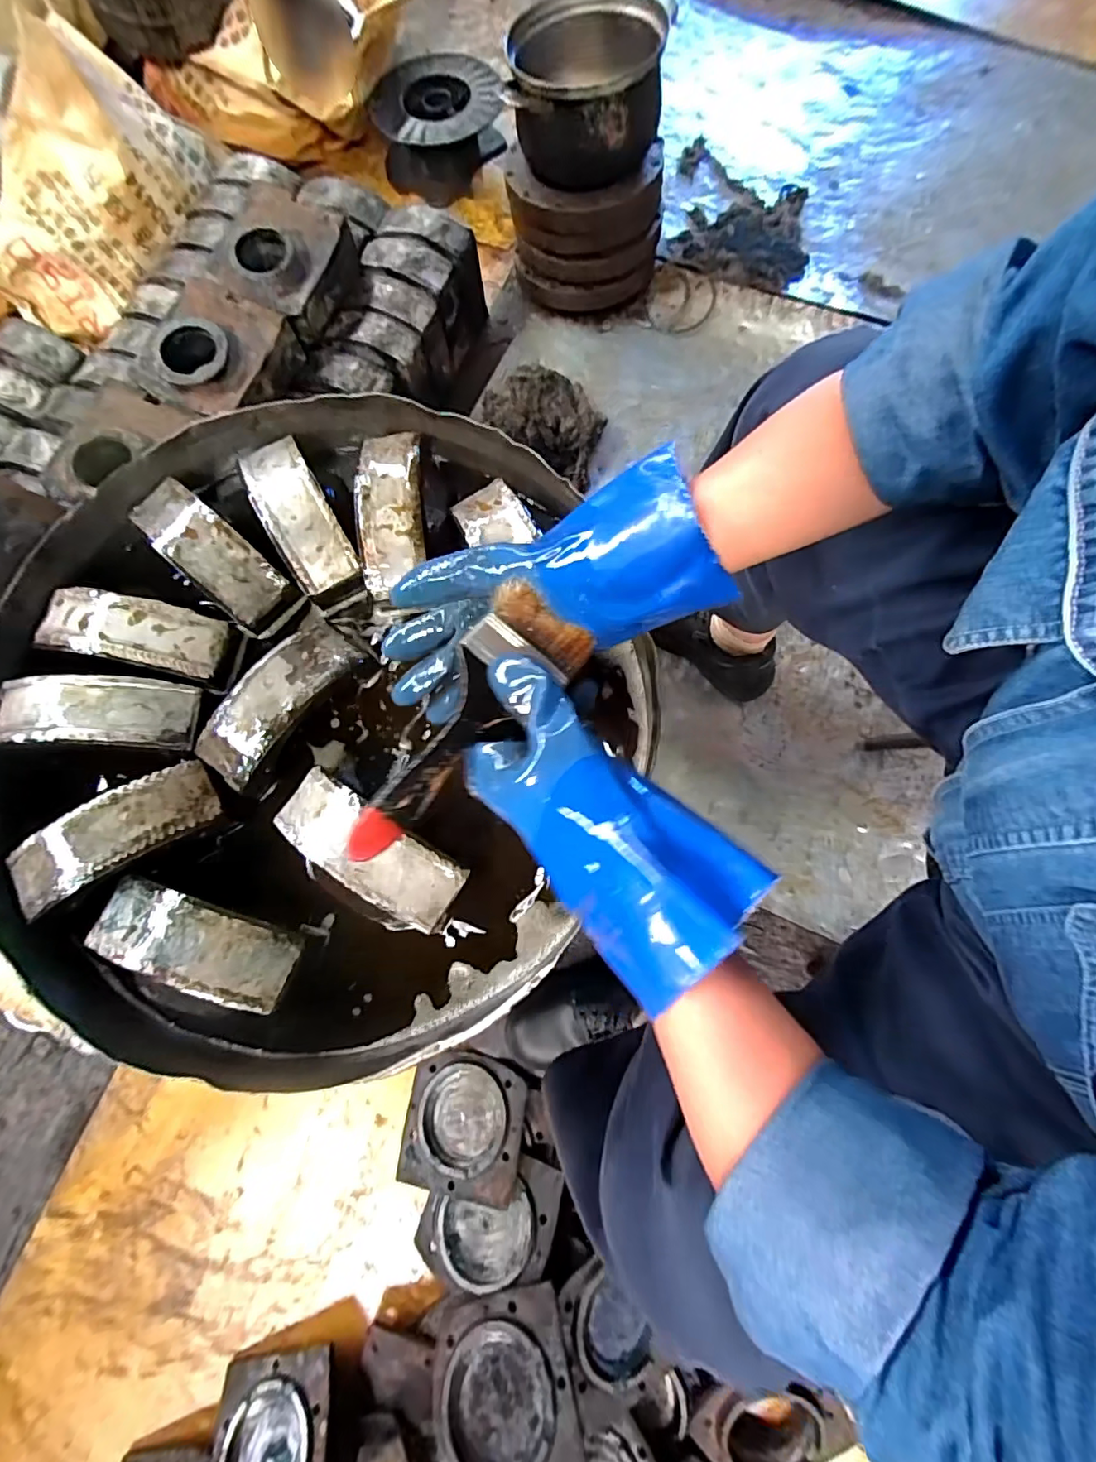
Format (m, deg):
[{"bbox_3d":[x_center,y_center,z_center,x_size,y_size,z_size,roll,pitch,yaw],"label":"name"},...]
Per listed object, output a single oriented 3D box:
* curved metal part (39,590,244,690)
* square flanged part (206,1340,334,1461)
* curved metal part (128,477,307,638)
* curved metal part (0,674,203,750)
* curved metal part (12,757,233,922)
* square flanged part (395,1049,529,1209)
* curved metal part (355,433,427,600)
[{"bbox_3d":[-0.375,-0.087,0.496,0.157,0.057,0.062,12,77,3],"label":"curved metal part"},{"bbox_3d":[-0.356,0.894,0.675,0.170,0.020,0.170,-20,48,9],"label":"square flanged part"},{"bbox_3d":[-0.313,-0.164,0.503,0.161,0.040,0.061,43,80,-3],"label":"curved metal part"},{"bbox_3d":[-0.381,-0.016,0.458,0.143,0.031,0.059,0,77,0],"label":"curved metal part"},{"bbox_3d":[-0.355,0.086,0.437,0.160,0.033,0.062,-29,78,-6],"label":"curved metal part"},{"bbox_3d":[-0.114,0.526,0.728,0.162,0.013,0.155,-2,56,17],"label":"square flanged part"},{"bbox_3d":[-0.144,-0.201,0.494,0.060,0.035,0.150,-4,77,-1],"label":"curved metal part"}]

